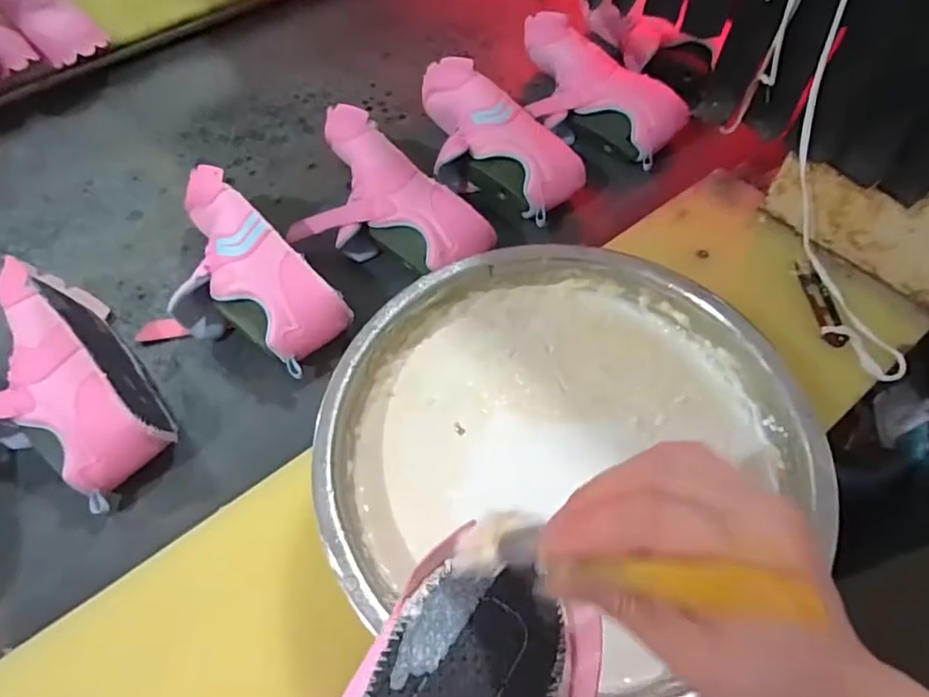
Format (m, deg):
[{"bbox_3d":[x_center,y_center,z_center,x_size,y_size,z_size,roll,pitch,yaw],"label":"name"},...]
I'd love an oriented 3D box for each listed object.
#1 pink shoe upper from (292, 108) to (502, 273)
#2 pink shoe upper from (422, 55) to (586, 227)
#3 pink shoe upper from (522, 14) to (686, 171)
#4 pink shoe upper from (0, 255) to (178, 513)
[{"bbox_3d":[-0.112,-0.158,0.655,0.143,0.089,0.275,-39,65,-21],"label":"pink shoe upper"},{"bbox_3d":[0.013,-0.254,0.721,0.117,0.095,0.283,-37,64,-20],"label":"pink shoe upper"},{"bbox_3d":[0.150,-0.340,0.759,0.284,0.079,0.127,40,67,23],"label":"pink shoe upper"},{"bbox_3d":[-0.380,0.033,0.534,0.240,0.085,0.181,26,62,17],"label":"pink shoe upper"}]

